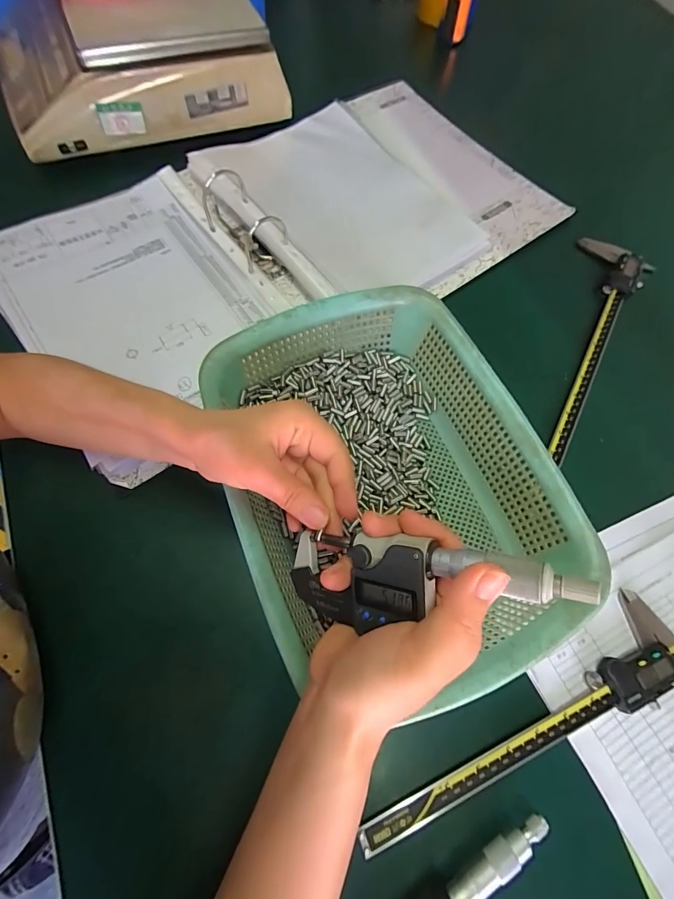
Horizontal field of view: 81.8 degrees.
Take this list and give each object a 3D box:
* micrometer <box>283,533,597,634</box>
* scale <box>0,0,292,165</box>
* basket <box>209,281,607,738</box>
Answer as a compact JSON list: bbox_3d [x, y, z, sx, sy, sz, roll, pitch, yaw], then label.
[{"bbox_3d":[0.036,0.067,0.199,0.158,0.027,0.047,-12,63,34],"label":"micrometer"},{"bbox_3d":[-0.246,-0.482,0.476,0.312,0.104,0.213,-23,71,-12],"label":"scale"},{"bbox_3d":[0.032,0.022,0.312,0.222,0.079,0.297,-21,71,-12],"label":"basket"}]

